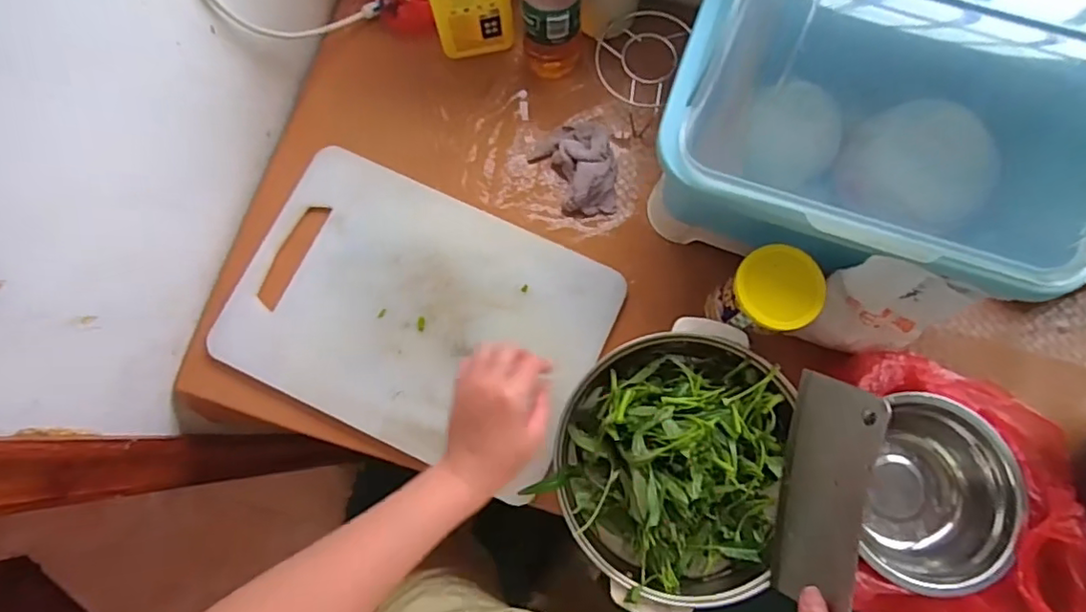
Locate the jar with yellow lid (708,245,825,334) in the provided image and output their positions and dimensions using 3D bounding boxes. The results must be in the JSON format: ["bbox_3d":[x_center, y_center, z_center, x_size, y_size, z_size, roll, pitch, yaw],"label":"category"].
[{"bbox_3d":[0.208,-0.006,0.567,0.070,0.117,0.072,0,77,1],"label":"jar with yellow lid"}]

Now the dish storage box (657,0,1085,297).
[{"bbox_3d":[0.296,-0.198,0.503,0.338,0.266,0.314,15,78,4],"label":"dish storage box"}]

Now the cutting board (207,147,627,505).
[{"bbox_3d":[-0.131,0.008,0.623,0.371,0.017,0.260,24,79,6],"label":"cutting board"}]

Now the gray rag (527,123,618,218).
[{"bbox_3d":[0.037,-0.155,0.656,0.091,0.036,0.113,-16,78,-3],"label":"gray rag"}]

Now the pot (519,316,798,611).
[{"bbox_3d":[0.122,0.144,0.556,0.220,0.093,0.262,14,78,4],"label":"pot"}]

